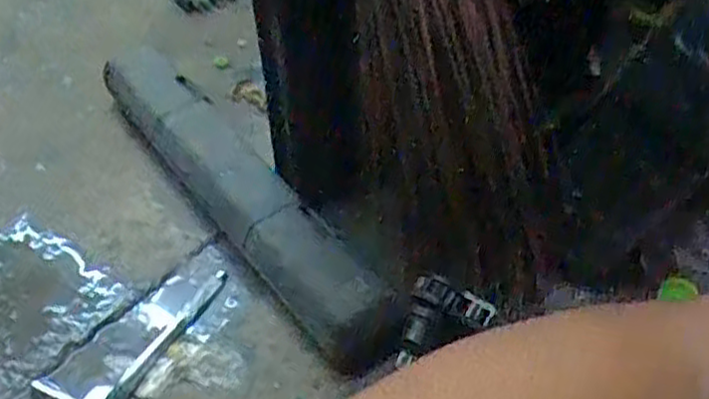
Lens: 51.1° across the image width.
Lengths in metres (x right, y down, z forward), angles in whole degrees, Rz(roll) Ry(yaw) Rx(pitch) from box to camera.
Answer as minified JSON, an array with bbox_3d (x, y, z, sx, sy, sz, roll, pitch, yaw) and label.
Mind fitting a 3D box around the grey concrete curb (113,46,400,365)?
[{"bbox_3d":[-0.128,-0.016,0.759,0.078,0.062,0.477,-31,53,-24],"label":"grey concrete curb"}]

